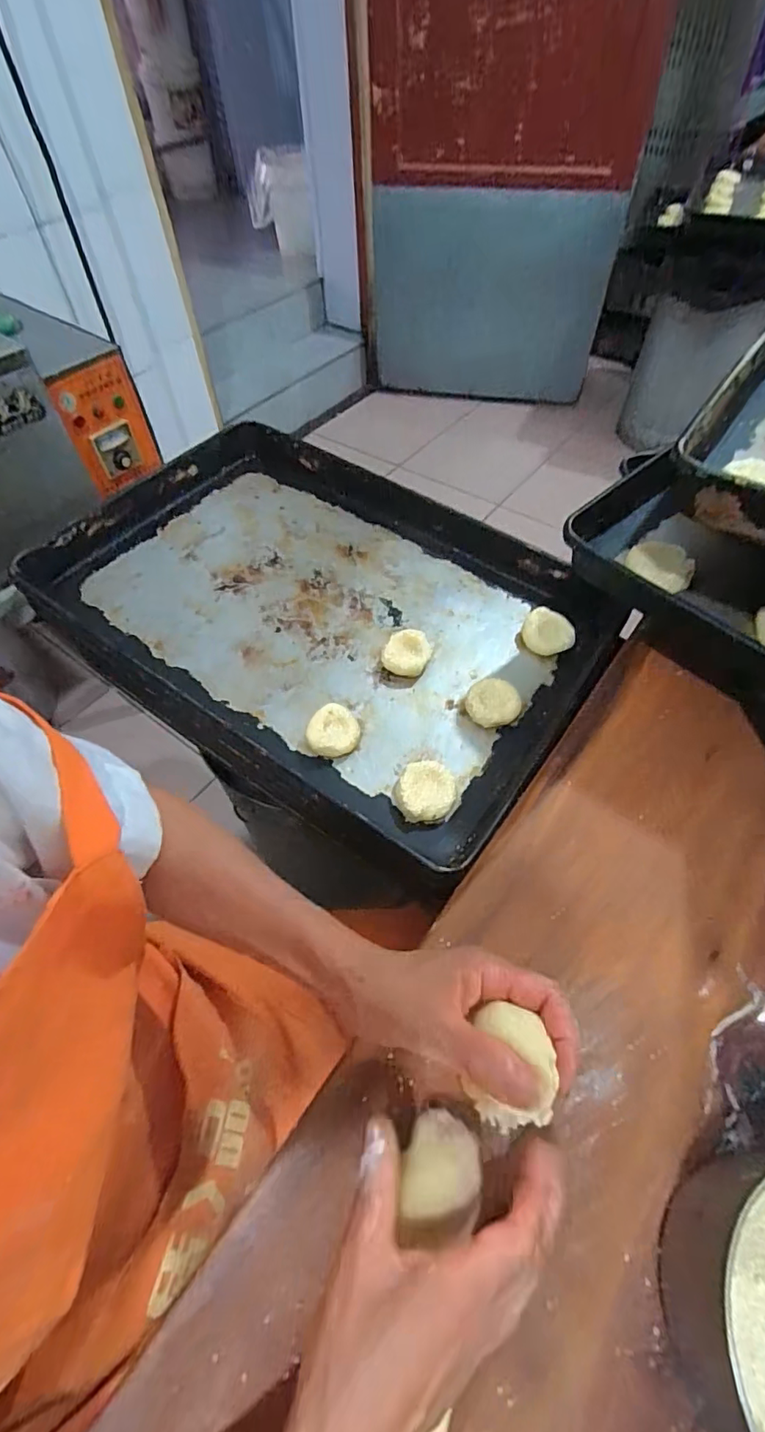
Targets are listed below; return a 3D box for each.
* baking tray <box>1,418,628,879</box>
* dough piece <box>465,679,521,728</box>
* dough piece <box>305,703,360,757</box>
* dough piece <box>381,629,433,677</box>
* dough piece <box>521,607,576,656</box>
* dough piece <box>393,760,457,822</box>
[{"bbox_3d":[-0.067,-0.133,0.636,0.613,0.067,0.433,26,58,19],"label":"baking tray"},{"bbox_3d":[0.114,-0.013,0.559,0.053,0.023,0.045,17,57,13],"label":"dough piece"},{"bbox_3d":[-0.050,0.015,0.539,0.052,0.019,0.048,-12,55,-7],"label":"dough piece"},{"bbox_3d":[0.028,-0.067,0.595,0.044,0.027,0.049,20,57,15],"label":"dough piece"},{"bbox_3d":[0.188,-0.095,0.616,0.056,0.021,0.048,21,58,16],"label":"dough piece"},{"bbox_3d":[0.039,0.071,0.507,0.055,0.015,0.055,-2,54,0],"label":"dough piece"}]

